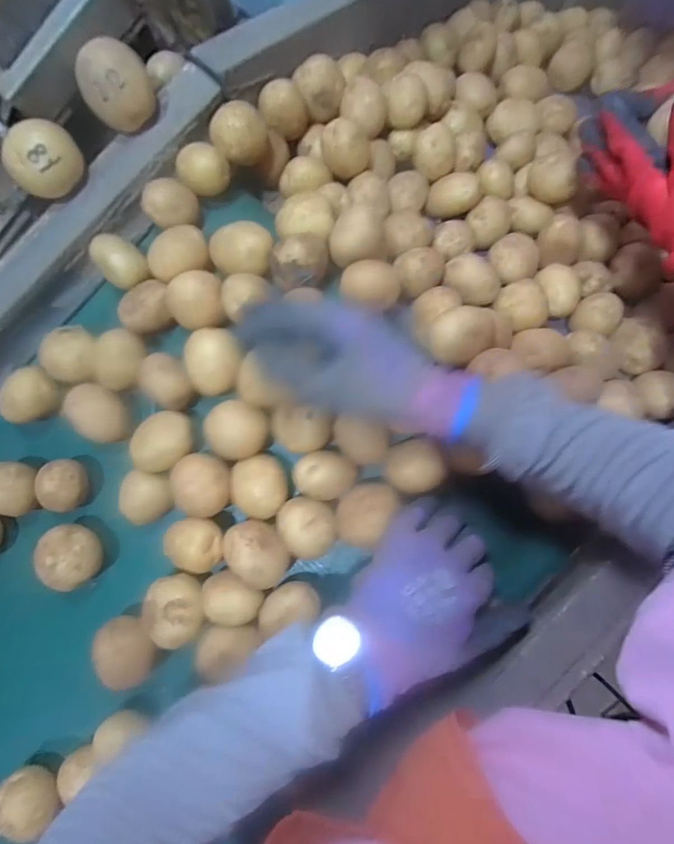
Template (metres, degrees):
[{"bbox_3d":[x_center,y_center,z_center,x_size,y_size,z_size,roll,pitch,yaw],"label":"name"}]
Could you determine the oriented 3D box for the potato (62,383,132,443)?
[{"bbox_3d":[-0.221,-0.006,0.421,0.049,0.047,0.048,0,83,3],"label":"potato"}]

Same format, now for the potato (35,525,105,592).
[{"bbox_3d":[-0.235,0.121,0.405,0.046,0.060,0.054,-17,82,1],"label":"potato"}]

